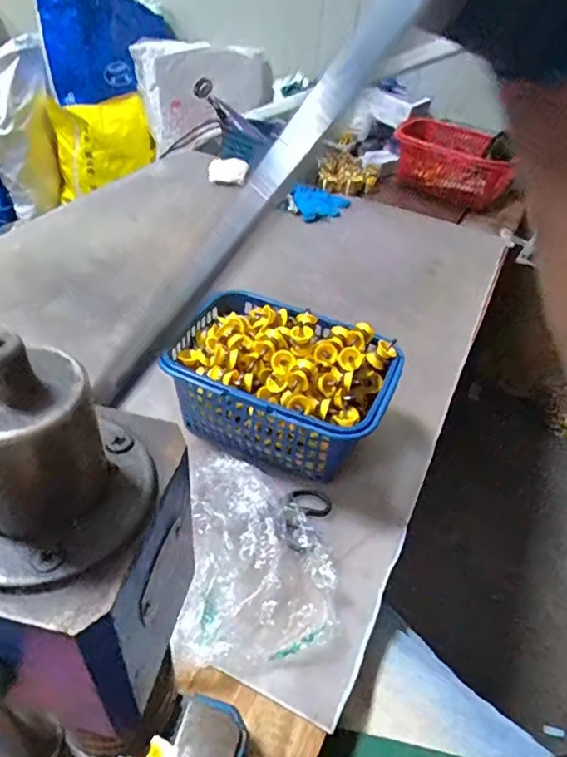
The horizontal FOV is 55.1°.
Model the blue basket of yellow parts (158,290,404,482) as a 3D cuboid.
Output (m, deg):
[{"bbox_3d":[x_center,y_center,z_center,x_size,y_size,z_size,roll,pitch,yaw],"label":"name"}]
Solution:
[{"bbox_3d":[-0.002,0.010,0.628,0.236,0.144,0.170,19,42,13],"label":"blue basket of yellow parts"}]

